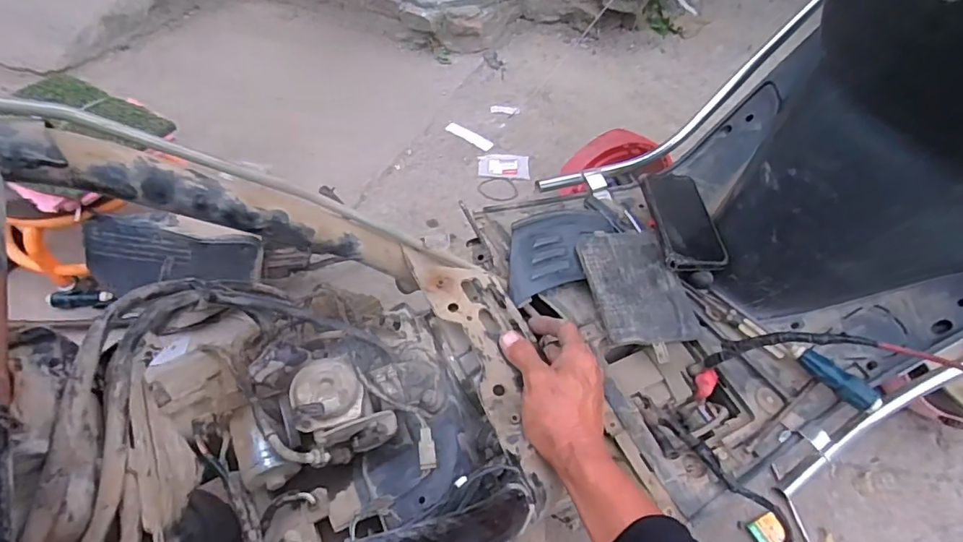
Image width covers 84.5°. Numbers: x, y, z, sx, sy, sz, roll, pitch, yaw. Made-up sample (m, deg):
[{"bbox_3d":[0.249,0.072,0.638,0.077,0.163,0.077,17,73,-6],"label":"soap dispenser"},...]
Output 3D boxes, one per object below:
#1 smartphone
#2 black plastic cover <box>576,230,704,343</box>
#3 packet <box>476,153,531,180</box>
[{"bbox_3d":[0.268,-0.070,0.706,0.083,0.017,0.171,1,51,-7],"label":"smartphone"},{"bbox_3d":[0.196,0.016,0.662,0.130,0.013,0.155,-5,63,-19],"label":"black plastic cover"},{"bbox_3d":[0.052,-0.243,1.227,0.117,0.005,0.068,4,63,-2],"label":"packet"}]

